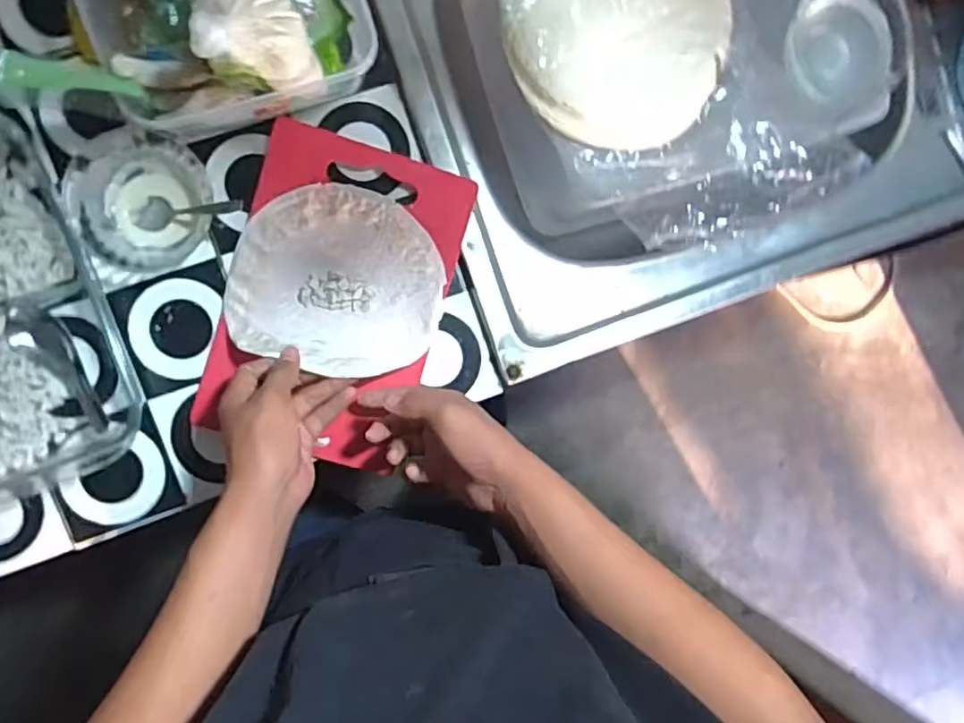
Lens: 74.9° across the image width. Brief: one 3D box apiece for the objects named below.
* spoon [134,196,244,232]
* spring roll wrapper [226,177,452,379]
[{"bbox_3d":[-0.251,-0.129,0.537,0.092,0.014,0.027,-3,93,8],"label":"spoon"},{"bbox_3d":[-0.123,-0.072,0.540,0.180,0.053,0.155,15,90,-8],"label":"spring roll wrapper"}]

